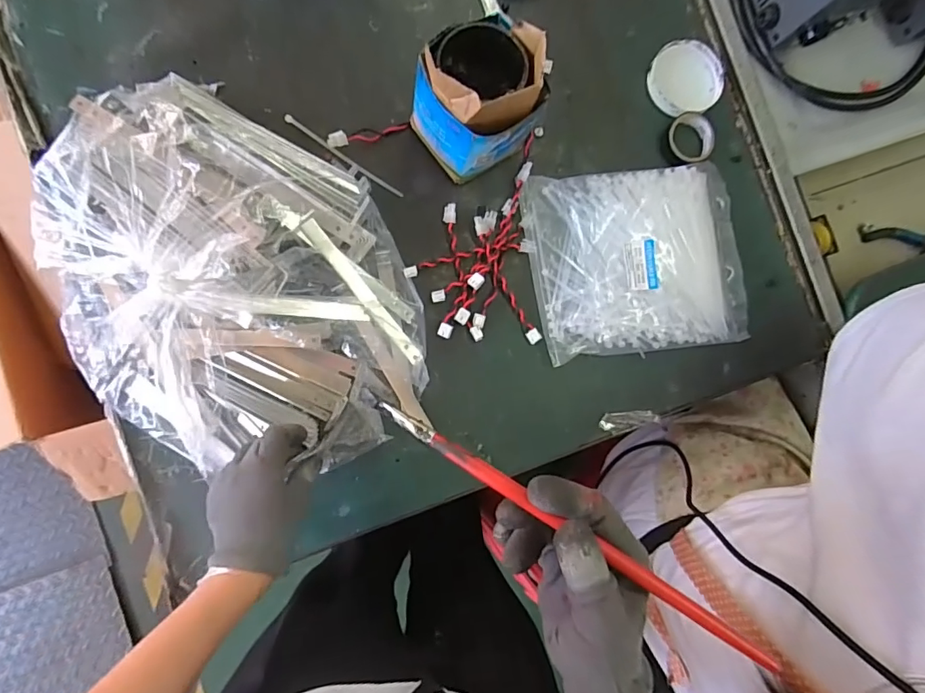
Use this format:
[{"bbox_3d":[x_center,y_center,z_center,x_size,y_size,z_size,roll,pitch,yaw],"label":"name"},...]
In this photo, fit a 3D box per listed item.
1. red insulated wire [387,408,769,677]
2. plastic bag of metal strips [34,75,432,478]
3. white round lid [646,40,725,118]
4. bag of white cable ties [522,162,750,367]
[{"bbox_3d":[0.057,0.101,0.279,0.247,0.010,0.011,32,83,12],"label":"red insulated wire"},{"bbox_3d":[-0.206,-0.066,0.468,0.291,0.092,0.371,-16,89,-8],"label":"plastic bag of metal strips"},{"bbox_3d":[0.262,-0.316,0.586,0.098,0.016,0.082,-18,89,-8],"label":"white round lid"},{"bbox_3d":[0.198,-0.096,0.556,0.242,0.024,0.200,-7,87,-8],"label":"bag of white cable ties"}]

